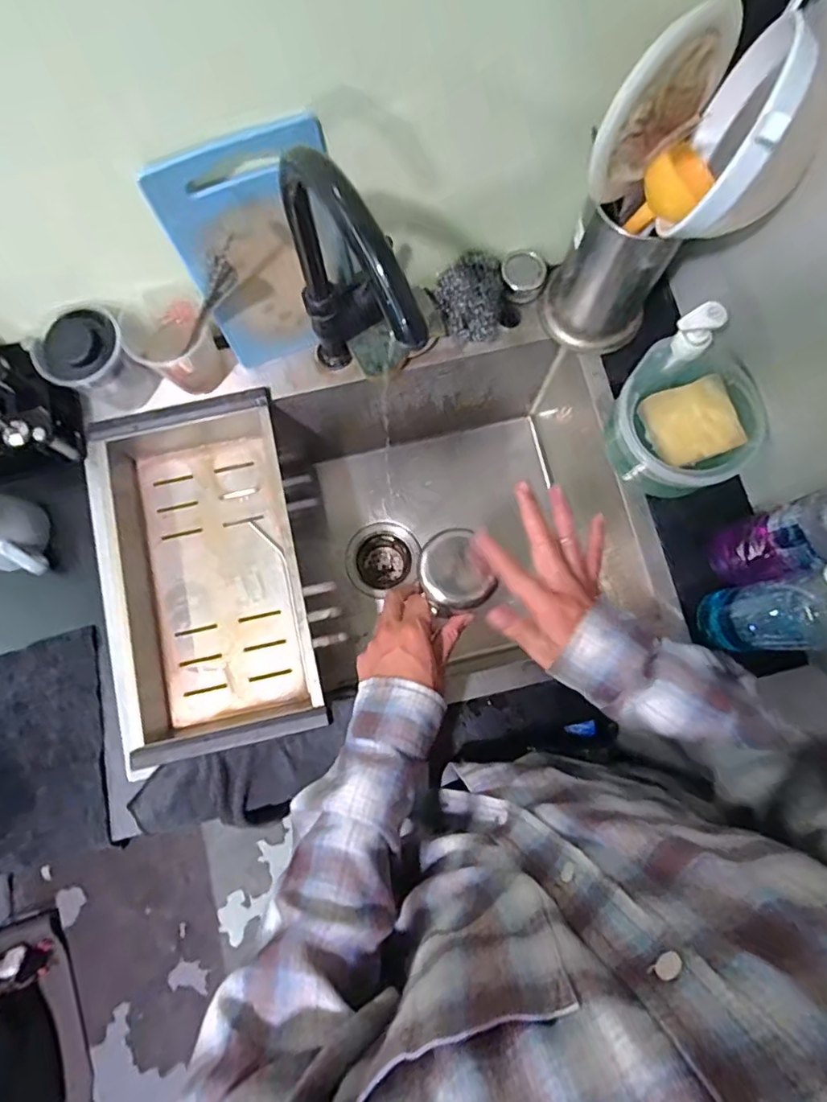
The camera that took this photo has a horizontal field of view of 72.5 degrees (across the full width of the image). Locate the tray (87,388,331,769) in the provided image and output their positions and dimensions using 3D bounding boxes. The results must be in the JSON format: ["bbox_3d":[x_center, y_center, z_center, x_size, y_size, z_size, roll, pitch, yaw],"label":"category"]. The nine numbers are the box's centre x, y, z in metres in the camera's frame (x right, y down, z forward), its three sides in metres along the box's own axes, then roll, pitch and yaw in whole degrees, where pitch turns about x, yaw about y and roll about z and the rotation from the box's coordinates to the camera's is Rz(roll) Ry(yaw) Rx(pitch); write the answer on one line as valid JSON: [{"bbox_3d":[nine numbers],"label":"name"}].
[{"bbox_3d":[-0.232,0.026,0.639,0.210,0.077,0.377,-13,79,-3],"label":"tray"}]

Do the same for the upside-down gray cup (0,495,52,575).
[{"bbox_3d":[-0.430,-0.021,0.588,0.082,0.074,0.077,0,79,0],"label":"upside-down gray cup"}]

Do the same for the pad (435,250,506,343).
[{"bbox_3d":[0.067,-0.288,0.630,0.075,0.050,0.087,20,79,4],"label":"pad"}]

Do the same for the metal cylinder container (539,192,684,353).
[{"bbox_3d":[0.211,-0.305,0.591,0.115,0.159,0.114,27,80,5],"label":"metal cylinder container"}]

